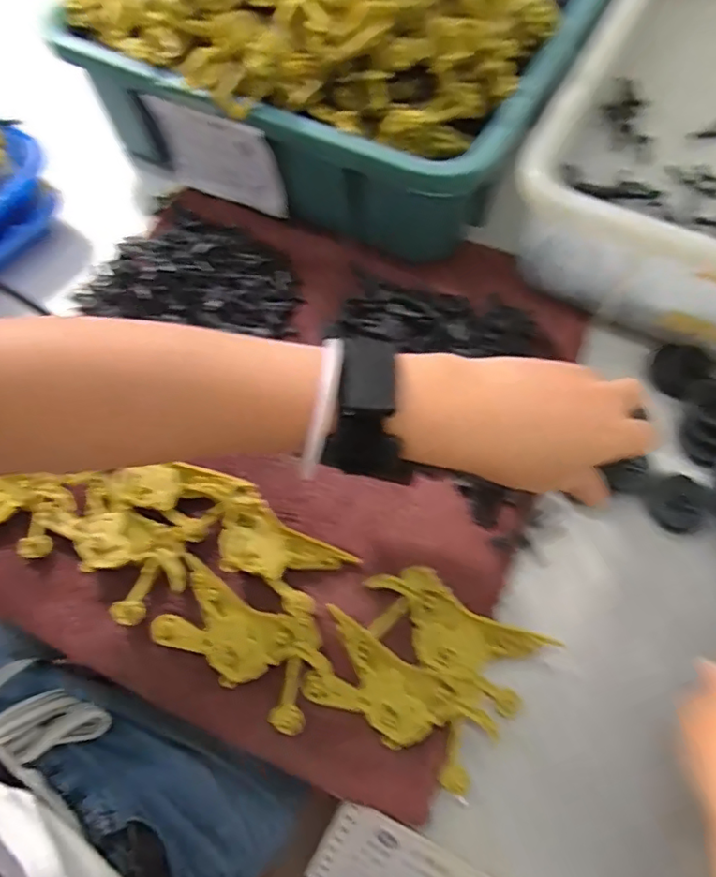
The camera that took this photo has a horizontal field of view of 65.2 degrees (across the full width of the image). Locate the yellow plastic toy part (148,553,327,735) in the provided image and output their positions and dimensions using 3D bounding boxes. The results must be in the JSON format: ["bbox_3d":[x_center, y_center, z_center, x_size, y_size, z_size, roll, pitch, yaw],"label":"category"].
[{"bbox_3d":[-0.061,0.107,0.312,0.098,0.009,0.063,29,69,14],"label":"yellow plastic toy part"}]

